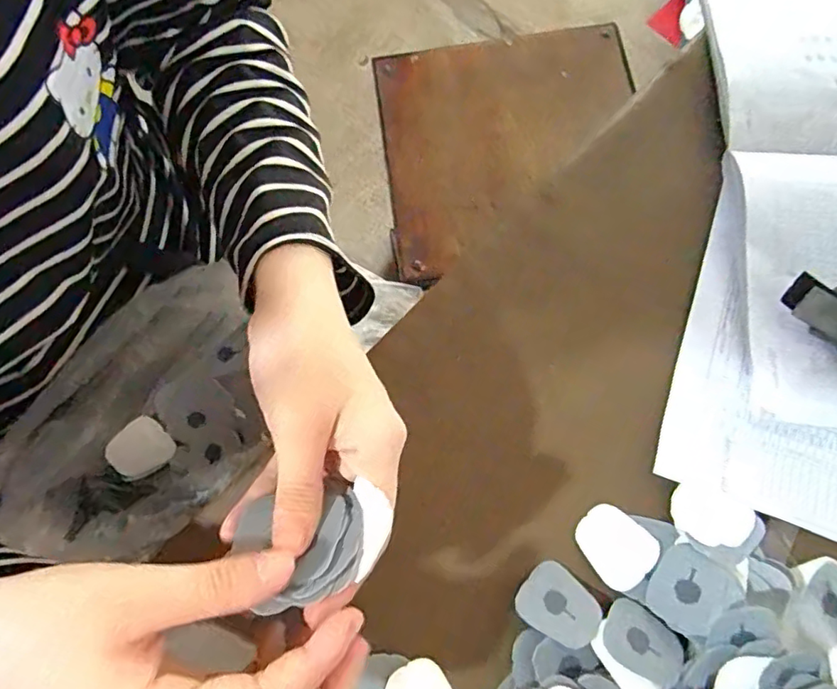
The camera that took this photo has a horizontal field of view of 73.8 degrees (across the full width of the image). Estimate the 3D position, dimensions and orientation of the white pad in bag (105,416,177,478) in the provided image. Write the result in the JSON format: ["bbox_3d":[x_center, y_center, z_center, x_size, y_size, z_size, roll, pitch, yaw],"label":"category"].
[{"bbox_3d":[-0.184,0.069,0.368,0.039,0.004,0.035,-36,115,-5],"label":"white pad in bag"}]

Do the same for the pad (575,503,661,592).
[{"bbox_3d":[0.103,0.105,0.291,0.039,0.004,0.034,40,78,12],"label":"pad"}]

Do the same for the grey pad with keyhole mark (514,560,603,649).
[{"bbox_3d":[0.071,0.131,0.280,0.039,0.004,0.033,29,57,20],"label":"grey pad with keyhole mark"}]

